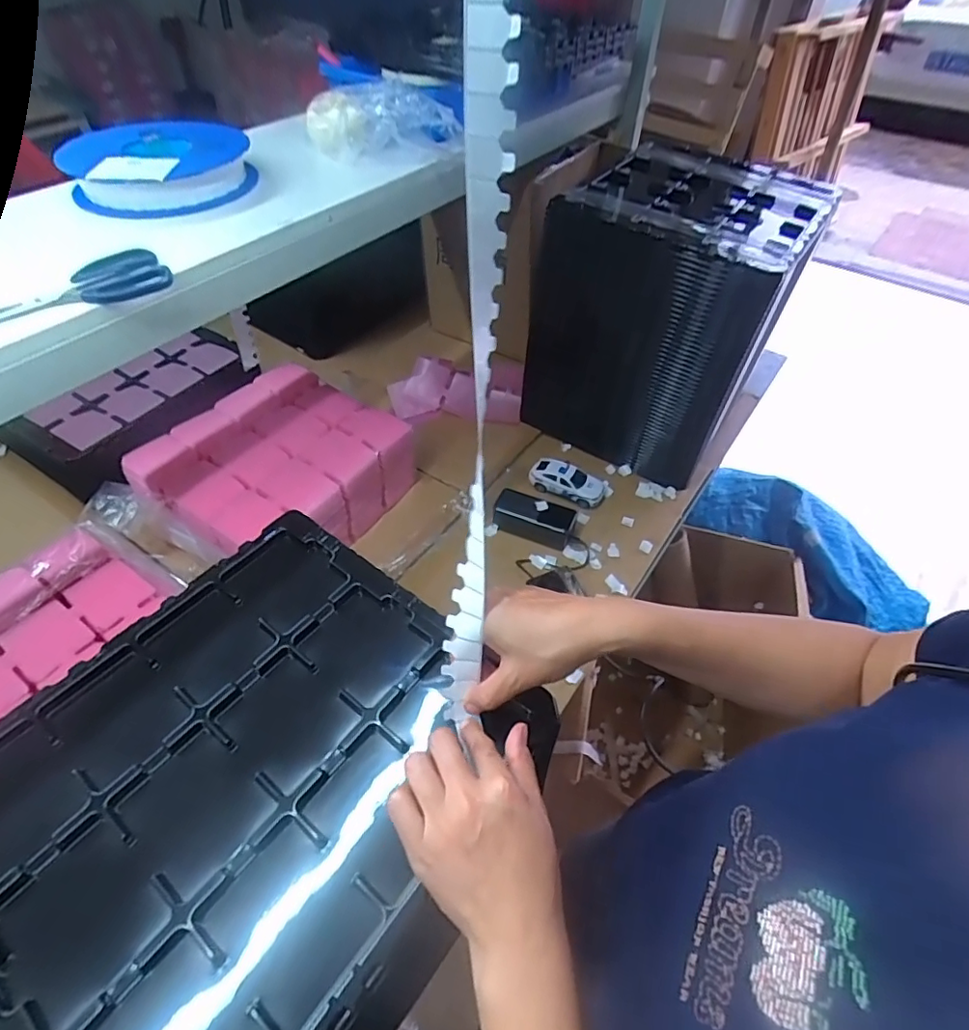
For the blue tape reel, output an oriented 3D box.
[{"bbox_3d":[-0.366,-0.398,0.643,0.158,0.051,0.174,11,50,8],"label":"blue tape reel"}]

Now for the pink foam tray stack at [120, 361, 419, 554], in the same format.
[{"bbox_3d":[-0.322,-0.067,0.888,0.279,0.127,0.319,30,55,22],"label":"pink foam tray stack"}]

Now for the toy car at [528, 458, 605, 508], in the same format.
[{"bbox_3d":[0.143,-0.060,0.968,0.128,0.044,0.055,20,52,15],"label":"toy car"}]

